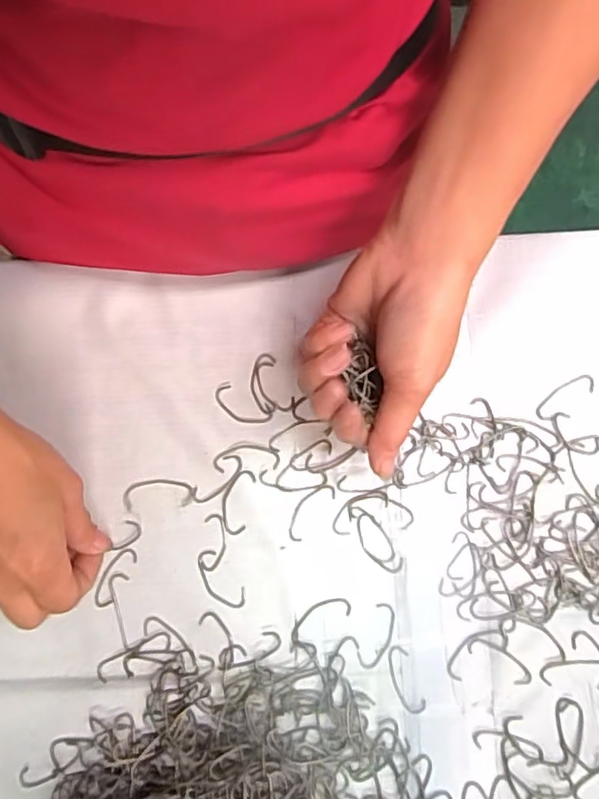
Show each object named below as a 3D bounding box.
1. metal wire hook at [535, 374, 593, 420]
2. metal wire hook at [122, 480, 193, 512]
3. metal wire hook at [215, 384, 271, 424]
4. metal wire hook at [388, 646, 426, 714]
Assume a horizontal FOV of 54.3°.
[{"bbox_3d":[0.160,-0.002,0.352,0.040,0.004,0.014,-31,80,-5],"label":"metal wire hook"},{"bbox_3d":[-0.085,0.056,0.347,0.041,0.004,0.017,-6,79,0],"label":"metal wire hook"},{"bbox_3d":[-0.035,0.004,0.356,0.037,0.004,0.016,28,81,6],"label":"metal wire hook"},{"bbox_3d":[0.059,0.157,0.326,0.014,0.004,0.037,-19,79,-3],"label":"metal wire hook"}]

